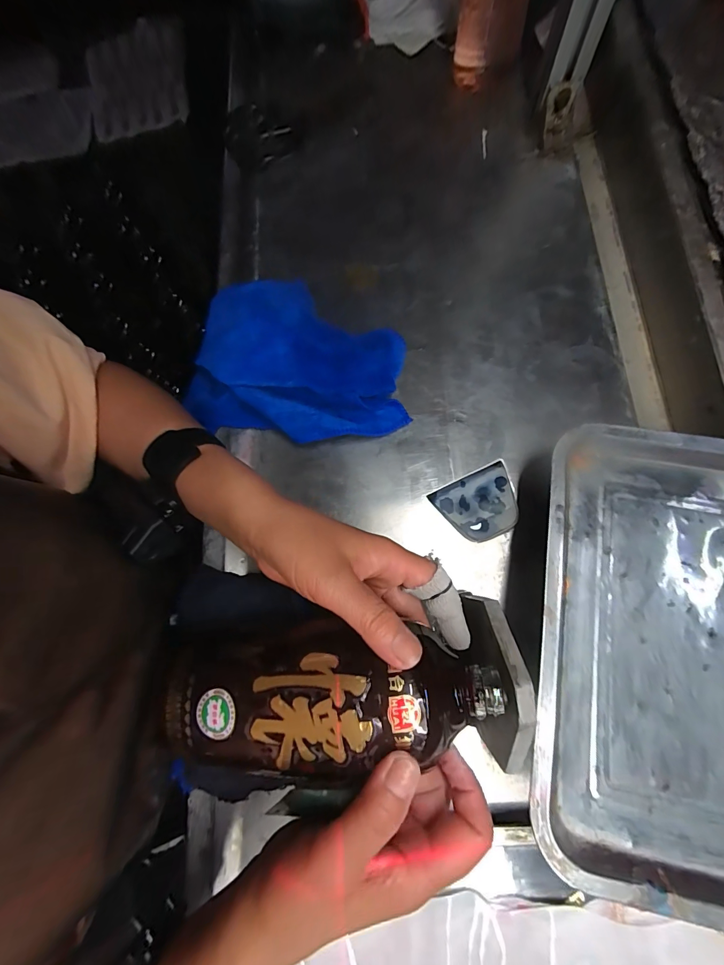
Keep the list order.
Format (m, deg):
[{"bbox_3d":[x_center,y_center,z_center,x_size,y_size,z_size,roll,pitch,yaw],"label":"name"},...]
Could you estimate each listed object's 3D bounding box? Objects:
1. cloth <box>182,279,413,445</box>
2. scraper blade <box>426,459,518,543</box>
[{"bbox_3d":[-0.059,-0.127,0.363,0.205,0.047,0.166,9,75,4],"label":"cloth"},{"bbox_3d":[0.112,0.021,0.348,0.076,0.011,0.062,-25,75,-5],"label":"scraper blade"}]

